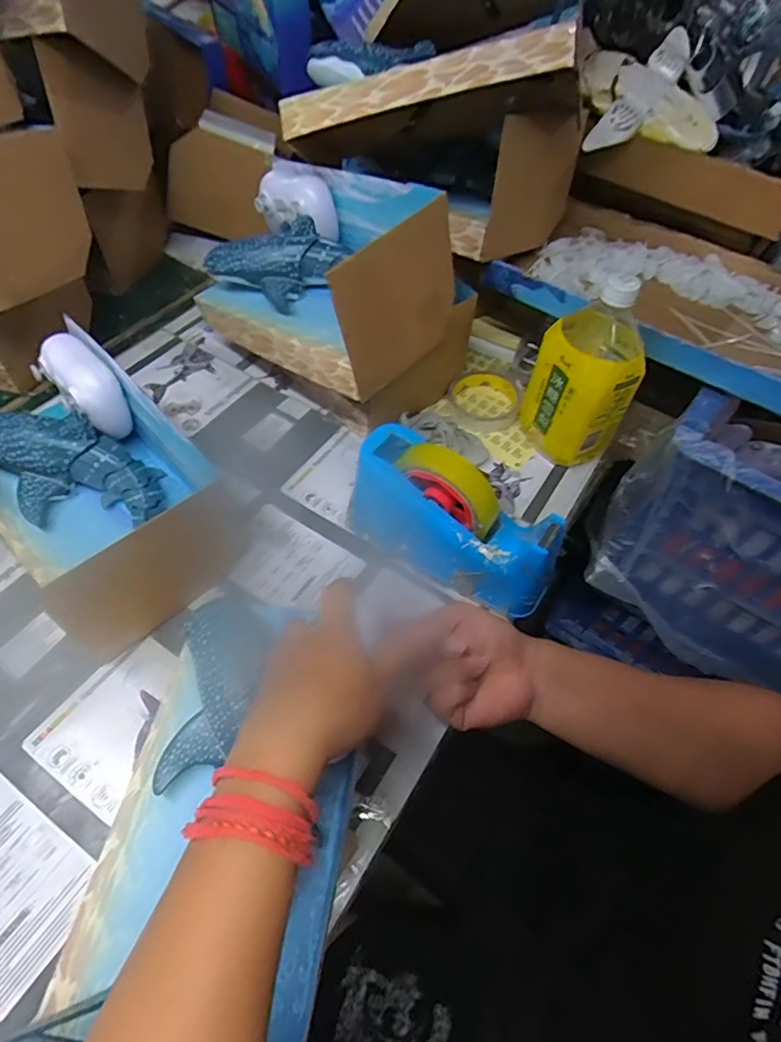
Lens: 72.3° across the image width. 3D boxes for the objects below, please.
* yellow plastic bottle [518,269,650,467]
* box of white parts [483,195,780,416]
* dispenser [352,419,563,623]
[{"bbox_3d":[0.202,-0.151,0.553,0.102,0.193,0.094,24,57,13],"label":"yellow plastic bottle"},{"bbox_3d":[0.314,-0.250,0.586,0.335,0.047,0.217,33,60,17],"label":"box of white parts"},{"bbox_3d":[0.055,0.004,0.478,0.185,0.120,0.065,31,58,17],"label":"dispenser"}]

